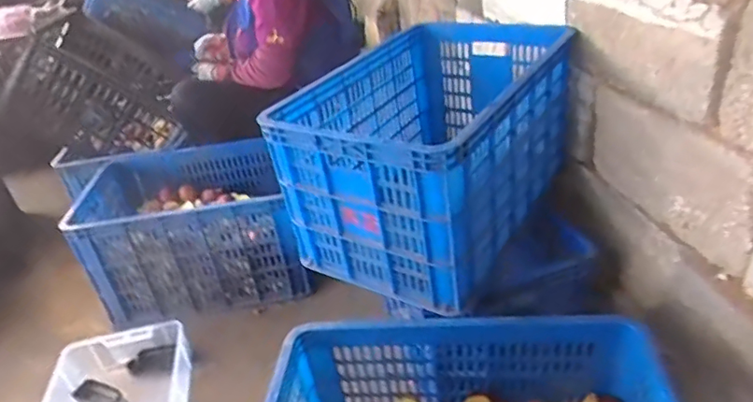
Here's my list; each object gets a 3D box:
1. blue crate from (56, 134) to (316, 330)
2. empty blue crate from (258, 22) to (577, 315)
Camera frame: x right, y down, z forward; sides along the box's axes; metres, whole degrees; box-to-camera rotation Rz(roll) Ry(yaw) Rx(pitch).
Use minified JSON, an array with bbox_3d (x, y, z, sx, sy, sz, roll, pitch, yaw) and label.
[{"bbox_3d":[-0.482,0.069,1.440,0.550,0.296,0.379,-9,32,-2],"label":"blue crate"},{"bbox_3d":[0.119,-0.110,1.031,0.366,0.295,0.549,16,39,32],"label":"empty blue crate"}]

